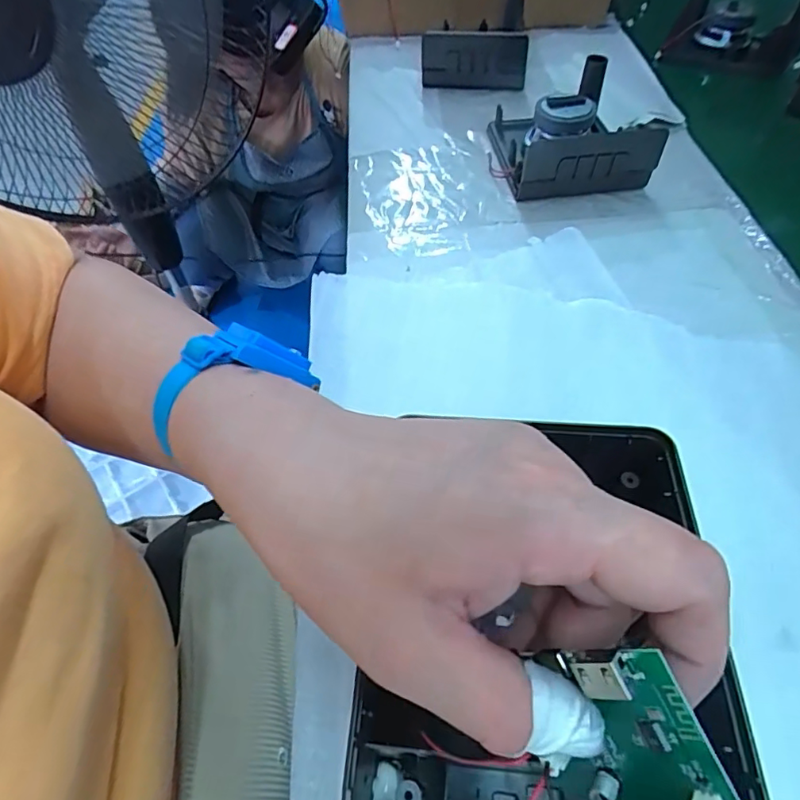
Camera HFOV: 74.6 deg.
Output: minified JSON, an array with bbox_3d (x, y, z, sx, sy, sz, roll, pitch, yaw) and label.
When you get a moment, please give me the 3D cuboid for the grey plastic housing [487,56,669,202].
[{"bbox_3d":[0.159,-0.269,0.519,0.131,0.063,0.154,-7,53,-5],"label":"grey plastic housing"}]

